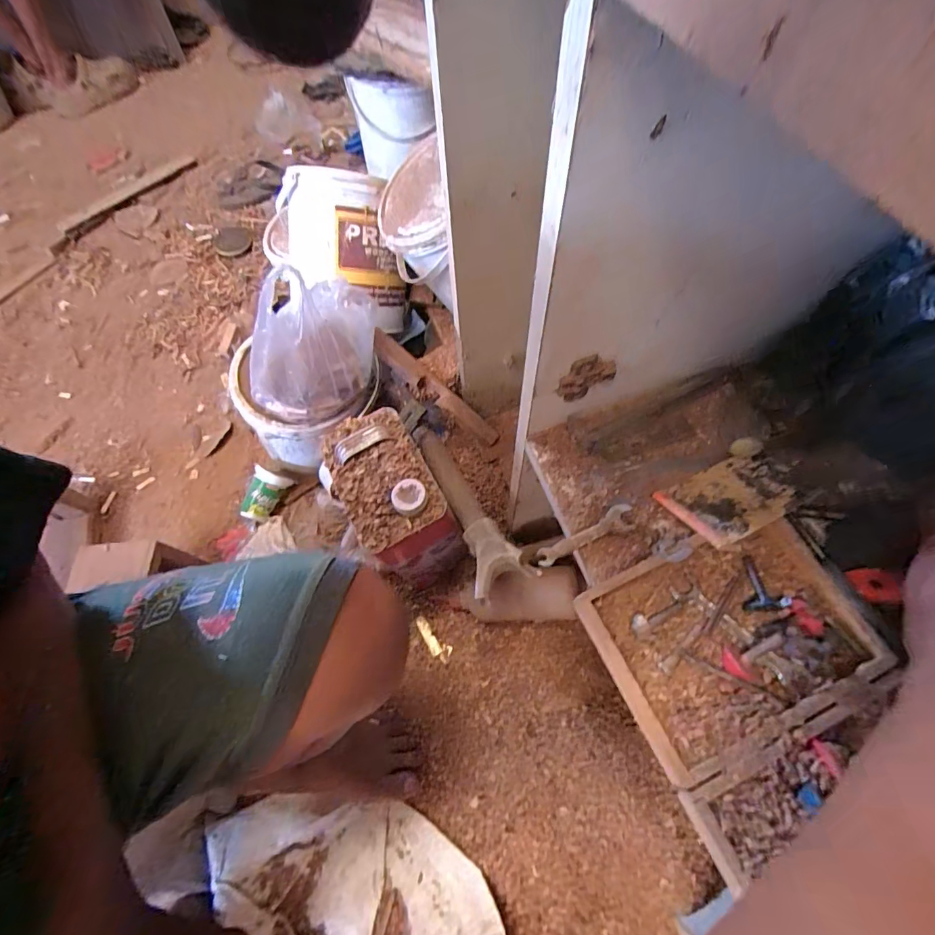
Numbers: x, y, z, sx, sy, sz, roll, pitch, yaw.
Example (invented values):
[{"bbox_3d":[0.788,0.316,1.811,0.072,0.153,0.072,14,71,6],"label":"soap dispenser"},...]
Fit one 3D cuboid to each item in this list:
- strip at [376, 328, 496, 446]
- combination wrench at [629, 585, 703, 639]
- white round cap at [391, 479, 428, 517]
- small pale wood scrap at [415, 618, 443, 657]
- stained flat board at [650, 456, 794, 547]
[{"bbox_3d":[-0.043,-0.107,0.637,0.217,0.021,0.033,39,67,-17],"label":"strip"},{"bbox_3d":[0.141,0.099,0.324,0.061,0.009,0.014,-29,65,-11],"label":"combination wrench"},{"bbox_3d":[-0.065,0.032,0.505,0.038,0.018,0.034,-11,63,-2],"label":"white round cap"},{"bbox_3d":[-0.059,0.253,0.684,0.016,0.004,0.061,-30,65,-11],"label":"small pale wood scrap"},{"bbox_3d":[0.206,0.023,0.355,0.093,0.005,0.064,-21,40,-12],"label":"stained flat board"}]

